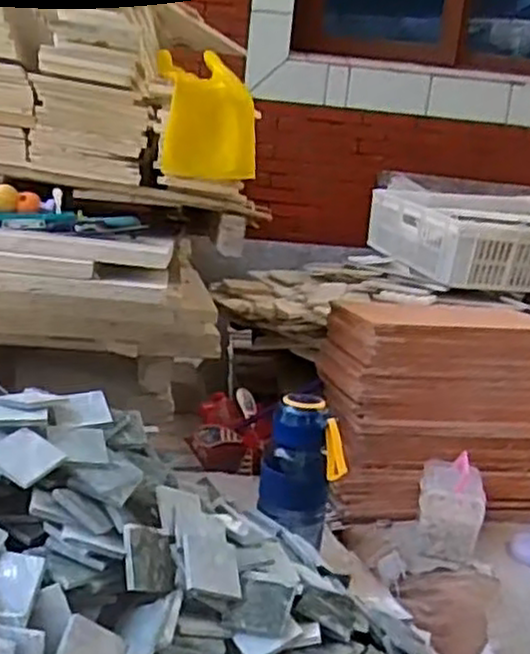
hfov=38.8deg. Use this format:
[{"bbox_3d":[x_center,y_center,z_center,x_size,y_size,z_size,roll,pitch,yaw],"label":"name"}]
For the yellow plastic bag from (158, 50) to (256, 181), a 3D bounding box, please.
[{"bbox_3d":[-0.084,-0.301,1.067,0.129,0.179,0.094,-2,14,-8],"label":"yellow plastic bag"}]

